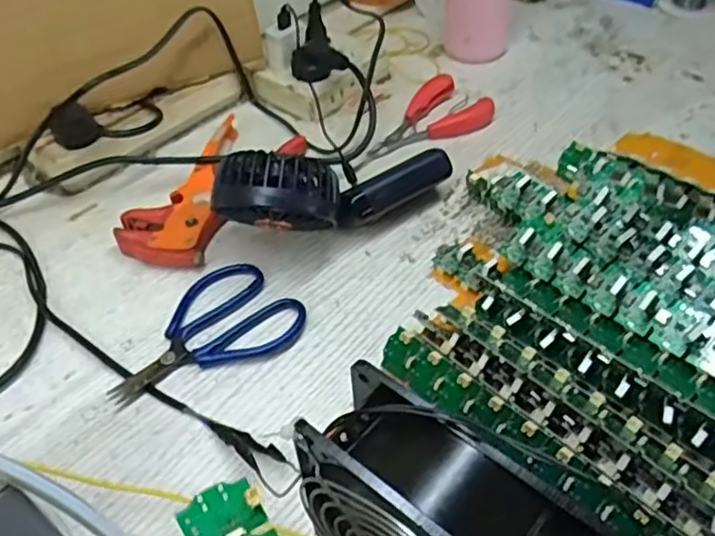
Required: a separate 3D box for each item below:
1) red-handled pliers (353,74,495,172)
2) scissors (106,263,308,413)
[{"bbox_3d":[0.050,-0.131,0.592,0.134,0.016,0.072,-28,52,-22],"label":"red-handled pliers"},{"bbox_3d":[-0.104,0.040,0.438,0.129,0.010,0.077,-23,50,-18],"label":"scissors"}]

